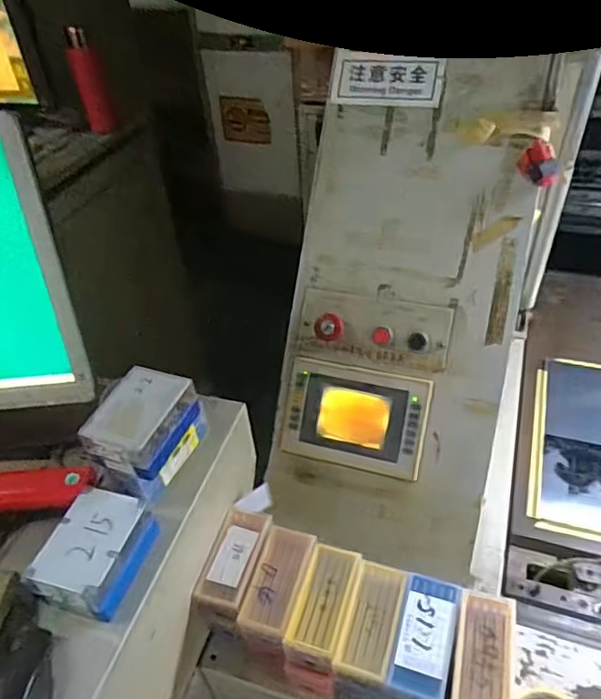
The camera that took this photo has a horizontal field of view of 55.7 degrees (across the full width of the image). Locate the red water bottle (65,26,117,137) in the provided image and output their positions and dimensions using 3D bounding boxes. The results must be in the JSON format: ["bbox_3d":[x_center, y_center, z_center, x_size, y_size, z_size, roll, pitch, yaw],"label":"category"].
[{"bbox_3d":[-0.478,-0.611,1.299,0.063,0.210,0.059,-18,43,-13],"label":"red water bottle"}]

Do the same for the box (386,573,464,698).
[{"bbox_3d":[0.136,0.307,0.615,0.060,0.020,0.120,11,44,19],"label":"box"}]

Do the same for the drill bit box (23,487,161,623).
[{"bbox_3d":[-0.208,0.202,0.572,0.085,0.046,0.109,10,43,17],"label":"drill bit box"}]

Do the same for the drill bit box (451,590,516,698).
[{"bbox_3d":[0.194,0.321,0.599,0.060,0.030,0.116,6,43,14],"label":"drill bit box"}]

